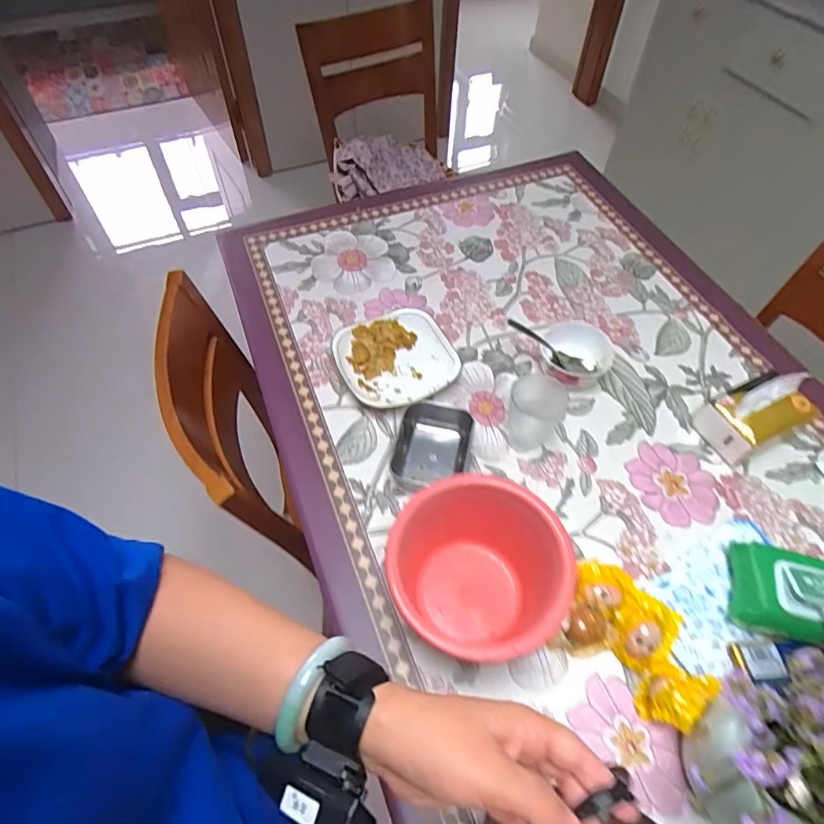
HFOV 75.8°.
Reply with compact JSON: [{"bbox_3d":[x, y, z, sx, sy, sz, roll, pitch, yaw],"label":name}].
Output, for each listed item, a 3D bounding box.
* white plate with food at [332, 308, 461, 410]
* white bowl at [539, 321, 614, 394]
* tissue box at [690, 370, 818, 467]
[{"bbox_3d":[-0.019,-0.086,0.850,0.182,0.040,0.171,-22,58,-15],"label":"white plate with food"},{"bbox_3d":[0.261,-0.085,0.848,0.105,0.050,0.119,17,57,11],"label":"white bowl"},{"bbox_3d":[0.498,0.002,0.764,0.134,0.096,0.087,-19,58,-13],"label":"tissue box"}]

